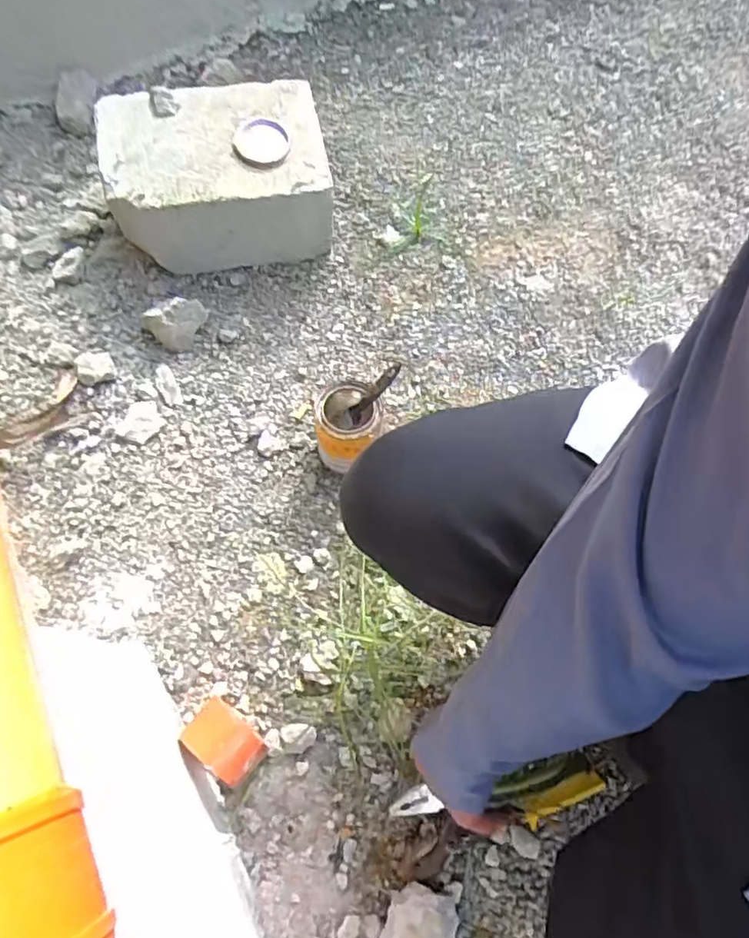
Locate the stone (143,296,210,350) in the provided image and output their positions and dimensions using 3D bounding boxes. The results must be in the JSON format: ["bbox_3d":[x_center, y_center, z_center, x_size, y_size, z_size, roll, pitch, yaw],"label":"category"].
[{"bbox_3d":[-0.273,-0.201,0.802,0.087,0.051,0.057,-20,70,-9],"label":"stone"}]

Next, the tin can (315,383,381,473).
[{"bbox_3d":[-0.035,-0.055,0.736,0.074,0.108,0.090,-6,69,-4],"label":"tin can"}]

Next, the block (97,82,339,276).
[{"bbox_3d":[-0.208,-0.391,0.816,0.284,0.184,0.154,-7,72,-4],"label":"block"}]

